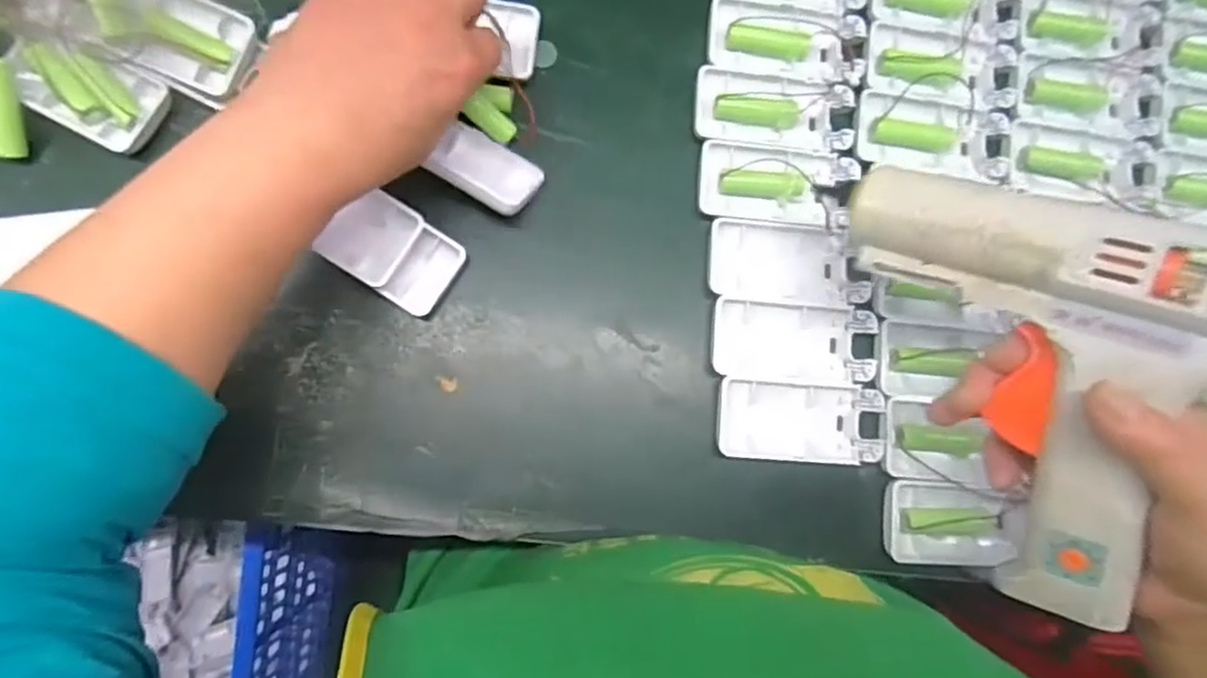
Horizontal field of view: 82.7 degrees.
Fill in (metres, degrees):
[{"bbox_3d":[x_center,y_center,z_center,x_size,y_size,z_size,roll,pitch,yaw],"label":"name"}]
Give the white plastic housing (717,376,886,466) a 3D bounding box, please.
[{"bbox_3d":[0.111,0.047,0.393,0.094,0.012,0.045,4,83,-6],"label":"white plastic housing"}]

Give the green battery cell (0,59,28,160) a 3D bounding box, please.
[{"bbox_3d":[-0.306,-0.116,0.349,0.013,0.010,0.049,6,113,-6],"label":"green battery cell"}]

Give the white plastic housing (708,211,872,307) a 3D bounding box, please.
[{"bbox_3d":[0.106,-0.047,0.398,0.091,0.010,0.052,2,84,-6],"label":"white plastic housing"}]

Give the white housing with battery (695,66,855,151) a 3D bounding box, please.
[{"bbox_3d":[0.102,-0.137,0.405,0.093,0.012,0.043,3,84,-6],"label":"white housing with battery"}]

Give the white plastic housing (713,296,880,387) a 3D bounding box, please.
[{"bbox_3d":[0.109,0.001,0.394,0.093,0.009,0.045,4,83,-6],"label":"white plastic housing"}]

